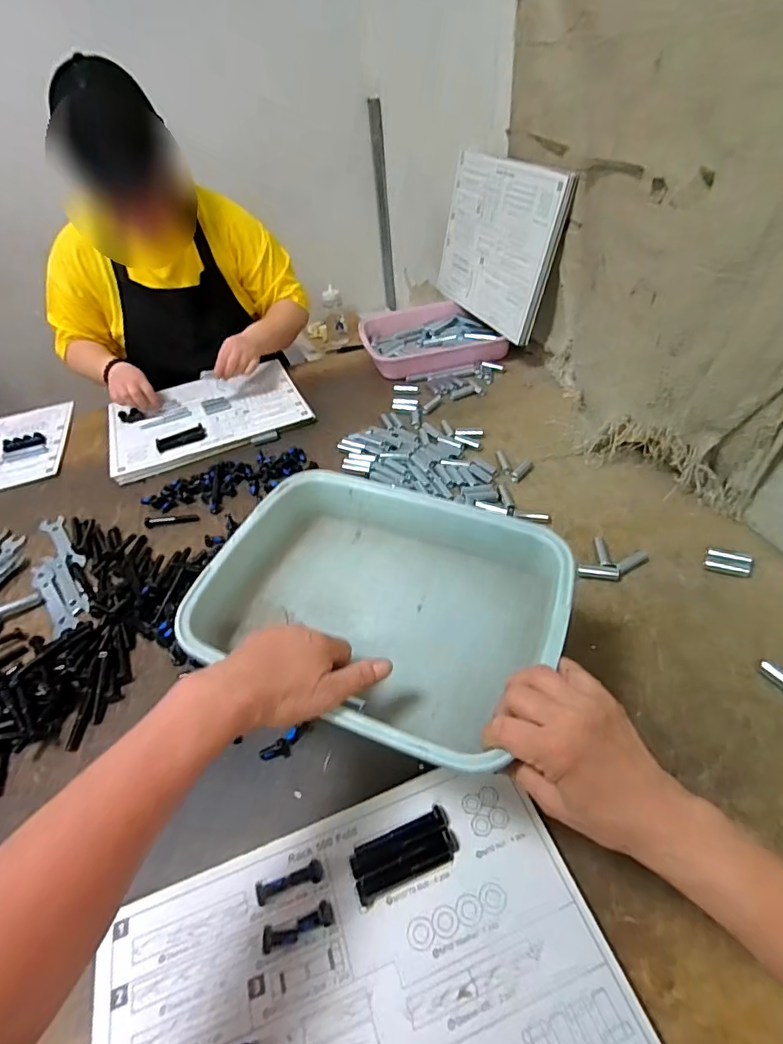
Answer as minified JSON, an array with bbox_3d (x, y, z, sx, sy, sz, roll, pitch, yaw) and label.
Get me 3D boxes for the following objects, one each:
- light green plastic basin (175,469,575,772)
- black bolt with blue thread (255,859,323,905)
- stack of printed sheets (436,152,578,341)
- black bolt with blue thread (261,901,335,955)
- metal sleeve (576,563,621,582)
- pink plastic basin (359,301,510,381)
[{"bbox_3d":[-0.008,0.070,0.480,0.315,0.078,0.242,15,48,22],"label":"light green plastic basin"},{"bbox_3d":[-0.084,0.296,0.417,0.055,0.014,0.015,-16,44,-9],"label":"black bolt with blue thread"},{"bbox_3d":[0.203,-0.576,1.050,0.020,0.285,0.392,-8,42,-22],"label":"stack of printed sheets"},{"bbox_3d":[-0.073,0.315,0.395,0.055,0.012,0.016,-17,44,-10],"label":"black bolt with blue thread"},{"bbox_3d":[0.262,0.063,0.643,0.050,0.014,0.018,11,46,18],"label":"metal sleeve"},{"bbox_3d":[0.085,-0.424,1.170,0.290,0.051,0.267,-11,43,-5],"label":"pink plastic basin"}]

